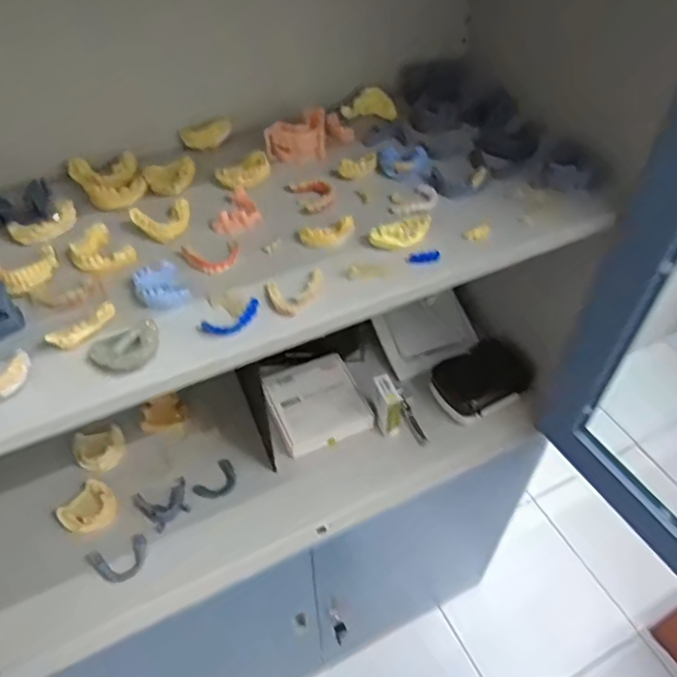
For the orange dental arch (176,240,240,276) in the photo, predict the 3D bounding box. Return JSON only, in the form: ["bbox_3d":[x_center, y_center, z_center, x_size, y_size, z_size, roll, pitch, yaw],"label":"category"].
[{"bbox_3d":[-0.126,-0.082,0.596,0.061,0.019,0.046,-20,51,-17],"label":"orange dental arch"}]

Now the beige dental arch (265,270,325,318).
[{"bbox_3d":[-0.037,-0.044,0.559,0.058,0.012,0.039,-20,51,-17],"label":"beige dental arch"}]

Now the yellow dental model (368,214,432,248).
[{"bbox_3d":[0.066,-0.110,0.608,0.065,0.021,0.026,-12,49,-10],"label":"yellow dental model"}]

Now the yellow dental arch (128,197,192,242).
[{"bbox_3d":[-0.185,-0.123,0.622,0.061,0.019,0.051,-19,50,-16],"label":"yellow dental arch"}]

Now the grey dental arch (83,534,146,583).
[{"bbox_3d":[-0.298,0.303,0.795,0.077,0.026,0.051,-19,50,-16],"label":"grey dental arch"}]

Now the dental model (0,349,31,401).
[{"bbox_3d":[-0.278,0.032,0.484,0.049,0.017,0.030,-31,55,-25],"label":"dental model"}]

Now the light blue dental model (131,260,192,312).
[{"bbox_3d":[-0.170,-0.049,0.559,0.041,0.016,0.060,-24,52,-20],"label":"light blue dental model"}]

